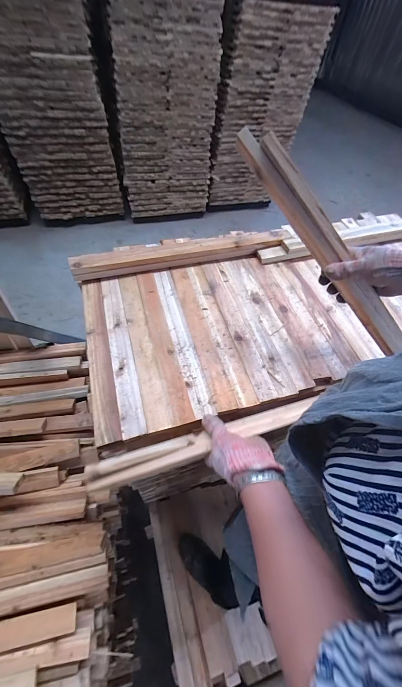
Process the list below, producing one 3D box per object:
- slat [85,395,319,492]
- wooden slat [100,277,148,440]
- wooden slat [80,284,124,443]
[{"bbox_3d":[0.017,0.157,0.470,0.395,0.015,0.037,-14,56,-13],"label":"slat"},{"bbox_3d":[-0.162,-0.001,0.565,0.042,0.017,0.375,-12,55,-12],"label":"wooden slat"},{"bbox_3d":[-0.201,0.011,0.556,0.044,0.015,0.371,-12,55,-12],"label":"wooden slat"}]

